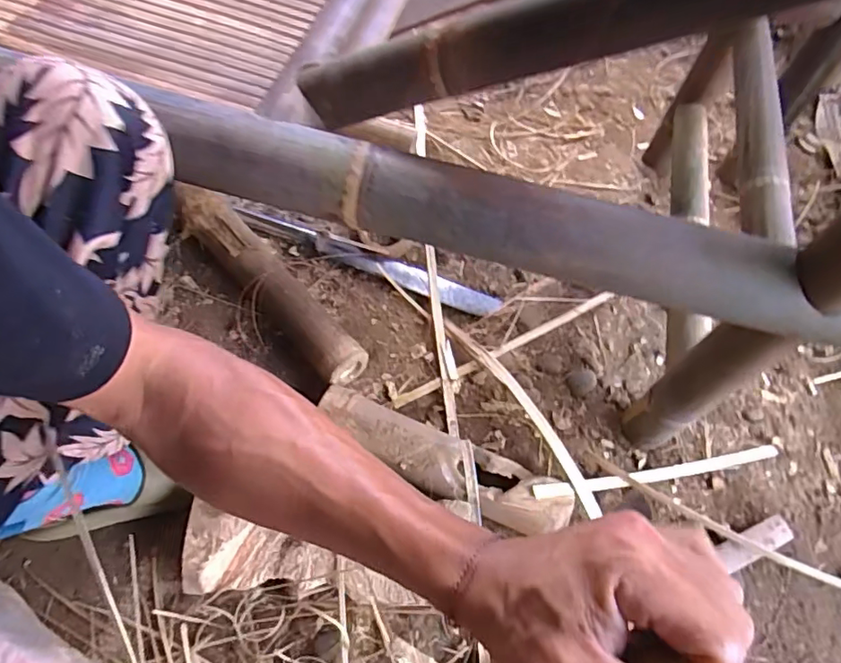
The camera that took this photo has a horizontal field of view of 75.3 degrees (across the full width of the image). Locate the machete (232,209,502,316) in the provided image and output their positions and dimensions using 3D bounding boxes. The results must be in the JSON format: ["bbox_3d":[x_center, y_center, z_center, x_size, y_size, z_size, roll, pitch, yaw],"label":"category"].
[{"bbox_3d":[-0.082,-0.106,0.820,0.416,0.021,0.038,20,61,8],"label":"machete"}]

